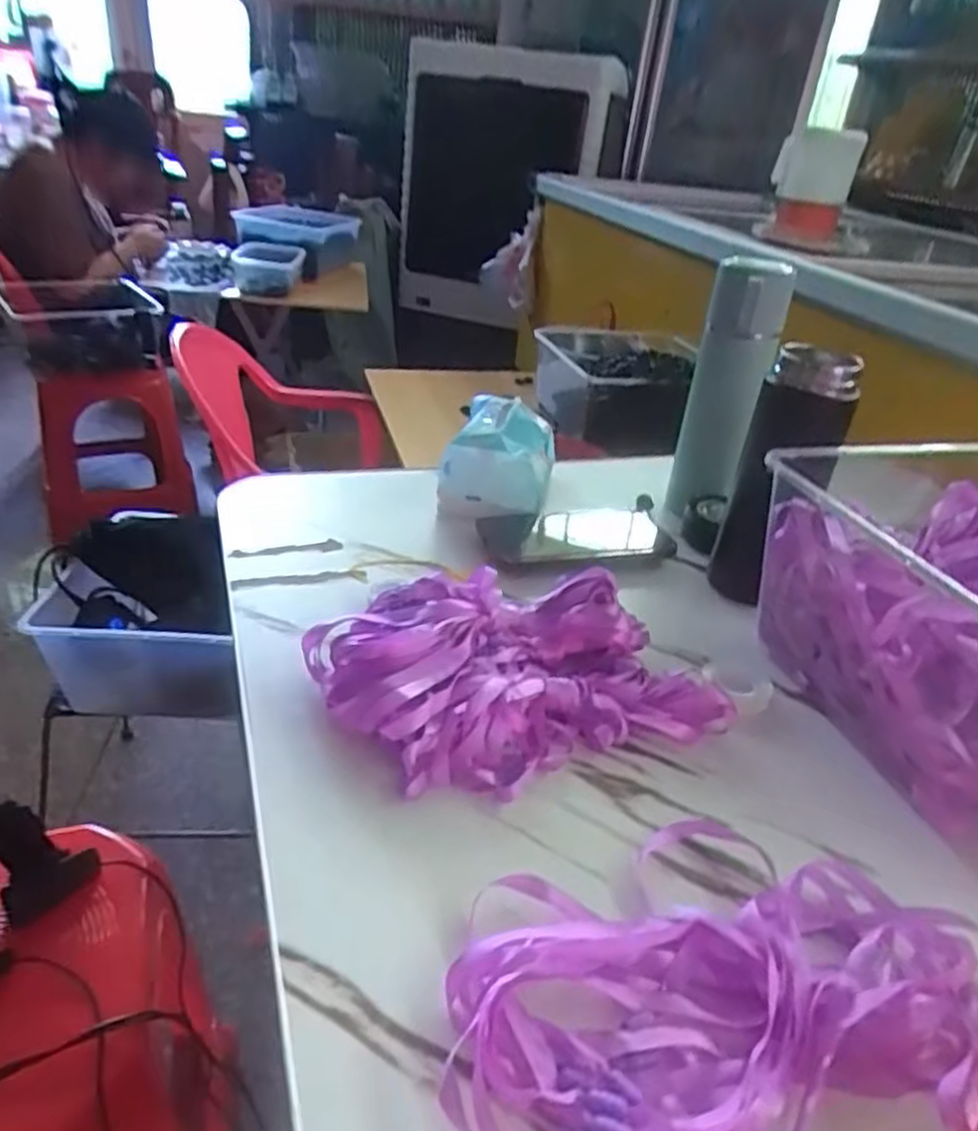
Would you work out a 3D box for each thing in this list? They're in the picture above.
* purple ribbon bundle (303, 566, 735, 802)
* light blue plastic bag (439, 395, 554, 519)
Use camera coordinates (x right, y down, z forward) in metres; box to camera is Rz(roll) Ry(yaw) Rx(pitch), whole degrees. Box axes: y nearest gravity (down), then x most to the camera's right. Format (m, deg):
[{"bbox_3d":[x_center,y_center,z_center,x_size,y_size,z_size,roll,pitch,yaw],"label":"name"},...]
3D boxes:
[{"bbox_3d":[0.015,0.063,0.500,0.234,0.051,0.165,-9,35,-24],"label":"purple ribbon bundle"},{"bbox_3d":[0.012,-0.112,0.753,0.098,0.076,0.147,9,32,4],"label":"light blue plastic bag"}]

